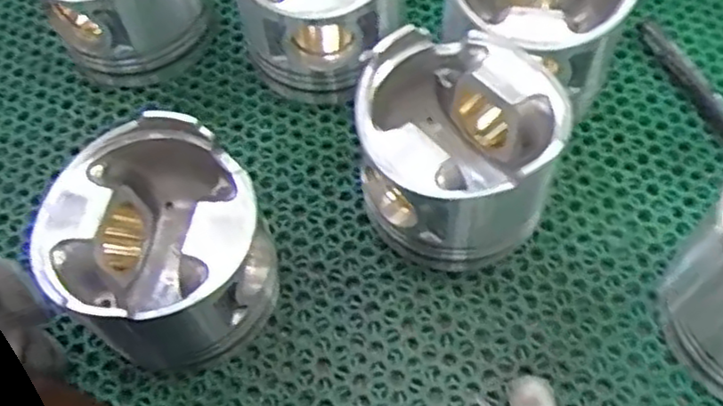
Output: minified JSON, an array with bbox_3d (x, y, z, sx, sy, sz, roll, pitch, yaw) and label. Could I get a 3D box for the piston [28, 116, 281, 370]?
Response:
[{"bbox_3d":[-0.106,0.027,0.378,0.102,0.092,0.106,-28,61,-13],"label":"piston"}]

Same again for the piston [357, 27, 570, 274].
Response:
[{"bbox_3d":[0.054,-0.028,0.410,0.100,0.103,0.107,-11,59,-3],"label":"piston"}]

